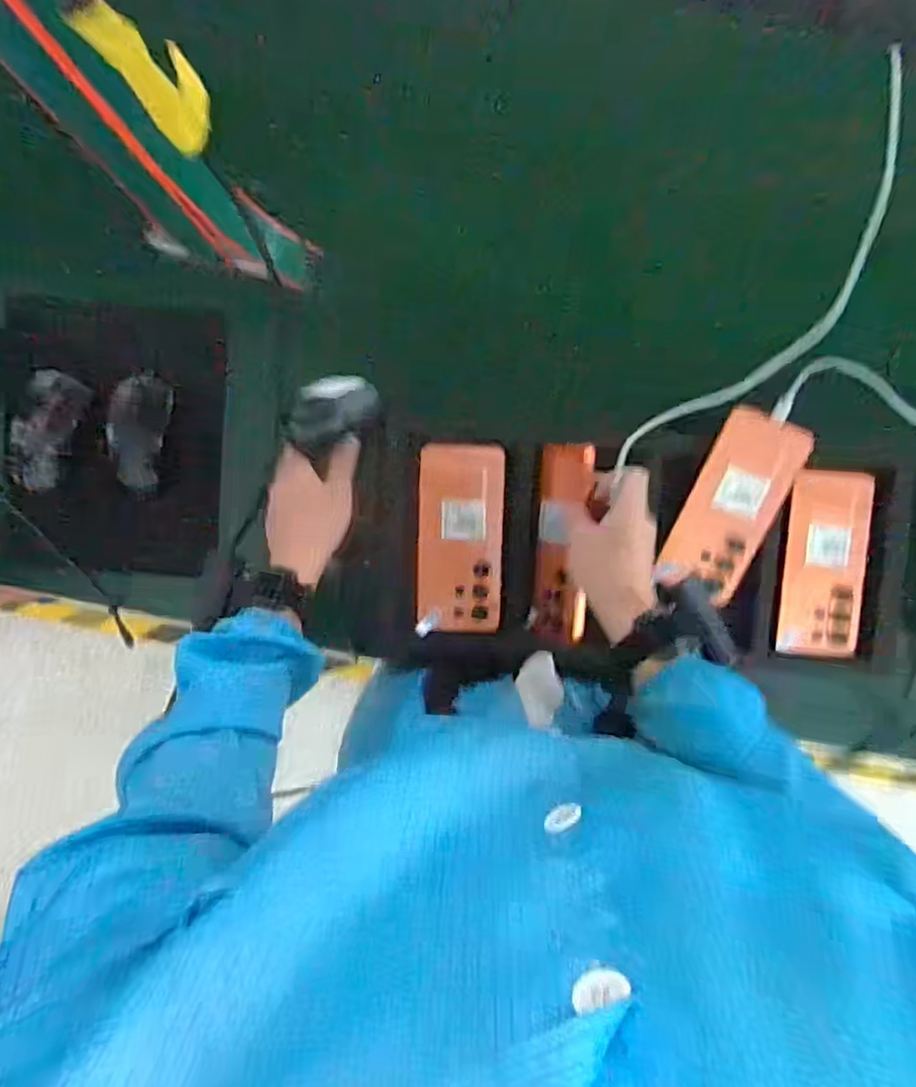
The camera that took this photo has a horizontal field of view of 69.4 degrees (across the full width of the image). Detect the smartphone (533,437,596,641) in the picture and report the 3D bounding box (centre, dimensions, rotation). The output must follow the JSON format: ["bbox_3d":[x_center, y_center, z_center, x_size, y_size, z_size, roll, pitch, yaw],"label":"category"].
[{"bbox_3d":[0.089,-0.001,0.583,0.014,0.070,0.171,2,98,-33],"label":"smartphone"}]

